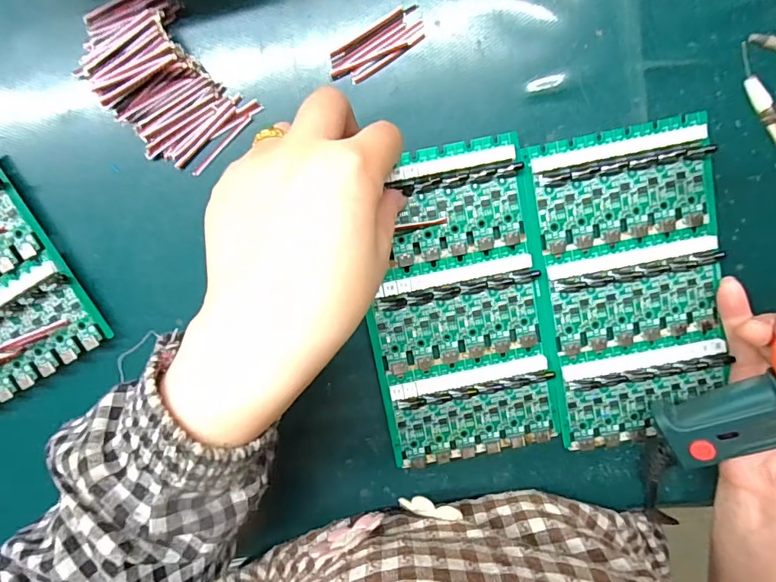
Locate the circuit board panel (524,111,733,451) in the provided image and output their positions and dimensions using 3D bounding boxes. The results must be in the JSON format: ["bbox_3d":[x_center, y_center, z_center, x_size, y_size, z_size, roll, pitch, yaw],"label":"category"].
[{"bbox_3d":[0.147,0.000,0.282,0.101,0.007,0.186,-11,98,2],"label":"circuit board panel"}]

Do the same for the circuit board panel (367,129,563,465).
[{"bbox_3d":[0.042,0.012,0.283,0.105,0.011,0.186,-11,98,2],"label":"circuit board panel"}]

